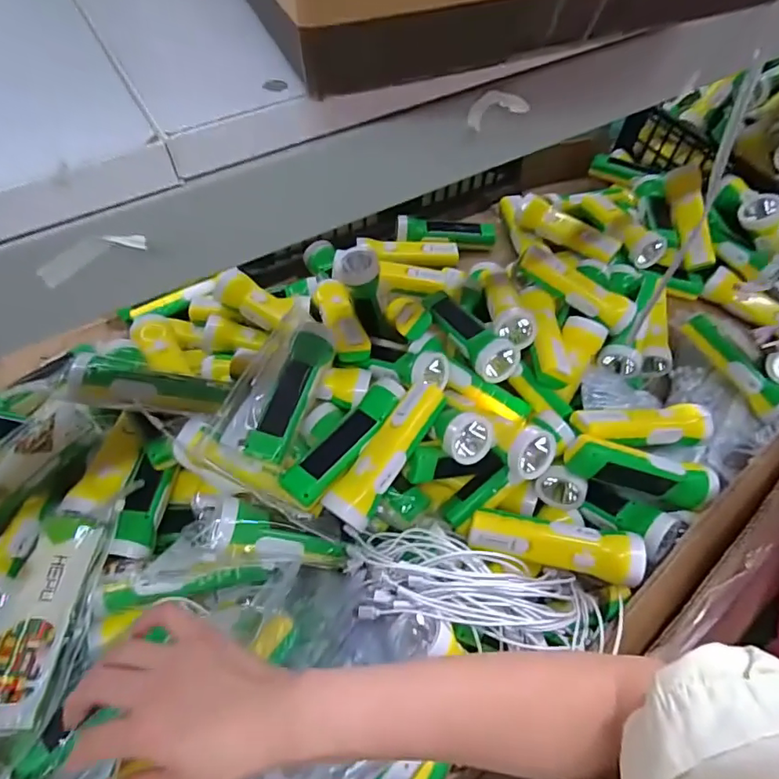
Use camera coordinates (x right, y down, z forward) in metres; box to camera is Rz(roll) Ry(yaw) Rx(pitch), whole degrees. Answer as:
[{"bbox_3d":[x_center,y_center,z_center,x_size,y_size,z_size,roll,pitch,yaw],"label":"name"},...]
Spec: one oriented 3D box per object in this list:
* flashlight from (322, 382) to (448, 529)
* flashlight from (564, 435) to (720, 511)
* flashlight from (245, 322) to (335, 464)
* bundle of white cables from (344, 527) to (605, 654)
[{"bbox_3d":[-0.002,0.065,0.522,0.046,0.047,0.165,30,62,16],"label":"flashlight"},{"bbox_3d":[0.277,0.092,0.551,0.166,0.046,0.047,17,58,-11],"label":"flashlight"},{"bbox_3d":[-0.107,0.001,0.554,0.042,0.036,0.171,16,59,9],"label":"flashlight"},{"bbox_3d":[0.080,0.191,0.484,0.243,0.065,0.087,9,59,5],"label":"bundle of white cables"}]

